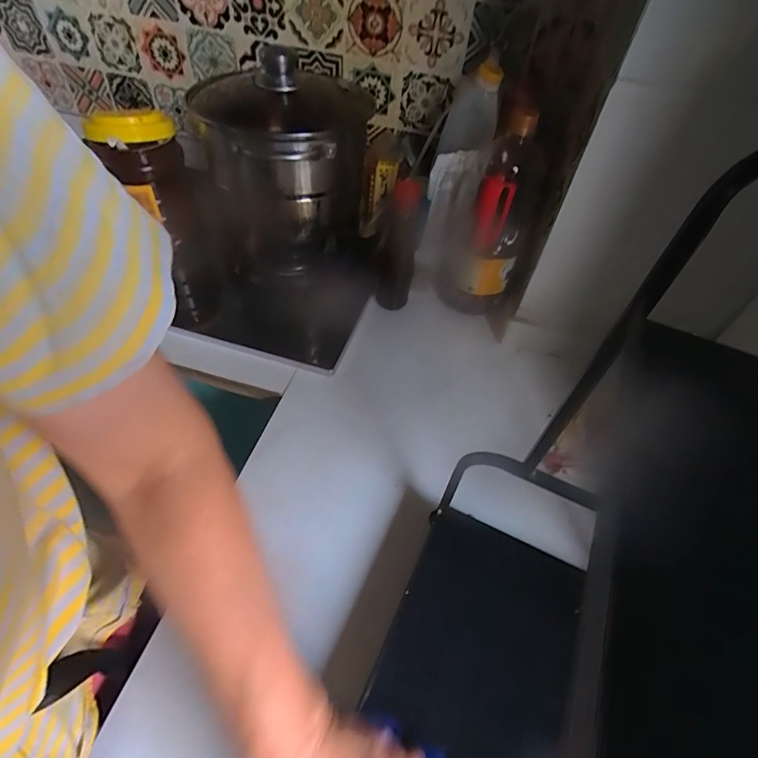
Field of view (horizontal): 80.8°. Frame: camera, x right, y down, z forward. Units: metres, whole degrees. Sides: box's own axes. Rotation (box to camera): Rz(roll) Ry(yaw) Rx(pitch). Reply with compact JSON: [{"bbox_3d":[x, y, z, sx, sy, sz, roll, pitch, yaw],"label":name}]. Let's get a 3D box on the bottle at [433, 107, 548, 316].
[{"bbox_3d":[0.167,-0.232,0.654,0.115,0.270,0.104,25,53,14],"label":"bottle"}]

